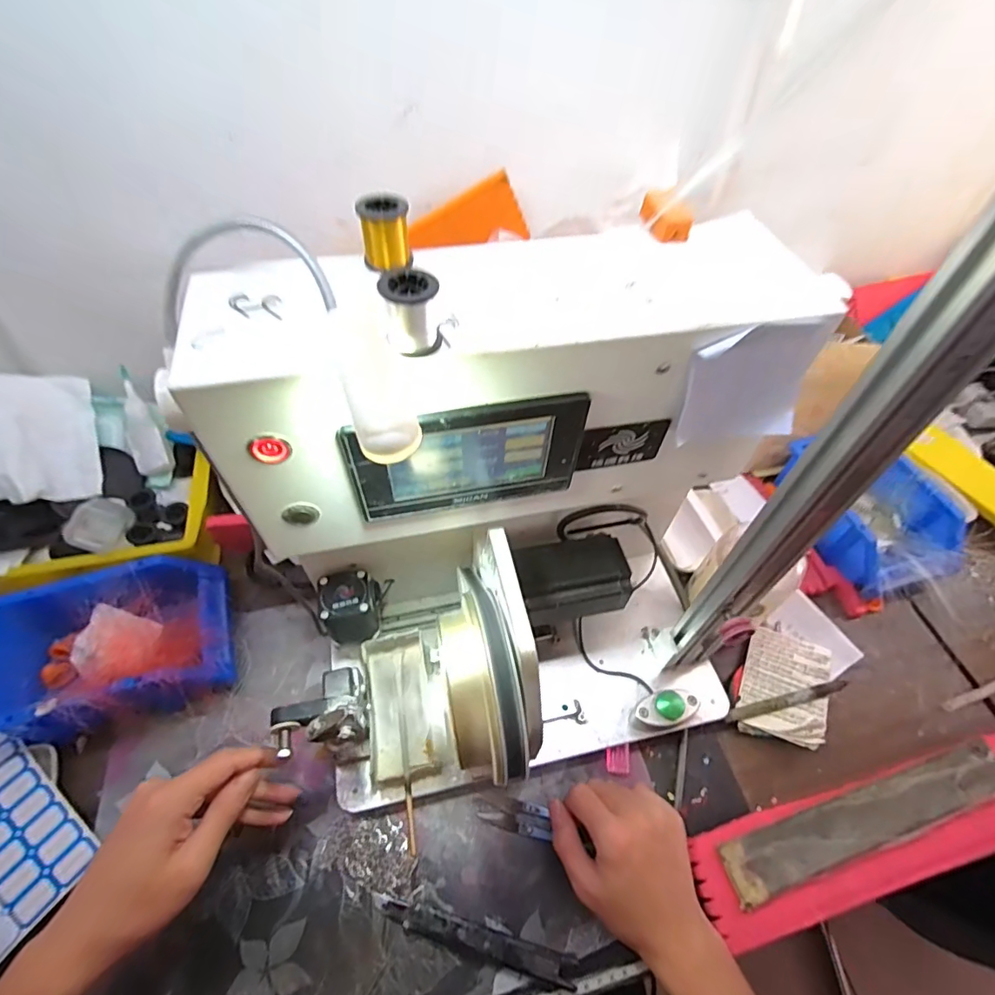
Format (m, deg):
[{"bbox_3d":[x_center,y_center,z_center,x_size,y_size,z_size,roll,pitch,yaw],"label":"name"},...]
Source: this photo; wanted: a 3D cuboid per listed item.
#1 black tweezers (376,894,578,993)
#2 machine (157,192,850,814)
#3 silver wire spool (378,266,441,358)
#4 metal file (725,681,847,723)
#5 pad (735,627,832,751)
[{"bbox_3d":[-0.018,0.325,0.379,0.153,0.015,0.018,14,54,7],"label":"black tweezers"},{"bbox_3d":[0.021,0.033,0.367,0.337,0.341,0.250,-15,56,-14],"label":"machine"},{"bbox_3d":[-0.040,-0.086,0.239,0.025,0.033,0.020,-7,54,-8],"label":"silver wire spool"},{"bbox_3d":[0.265,0.187,0.475,0.112,0.006,0.013,-17,44,-1],"label":"metal file"},{"bbox_3d":[0.275,0.178,0.492,0.071,0.018,0.108,14,48,27],"label":"pad"}]

